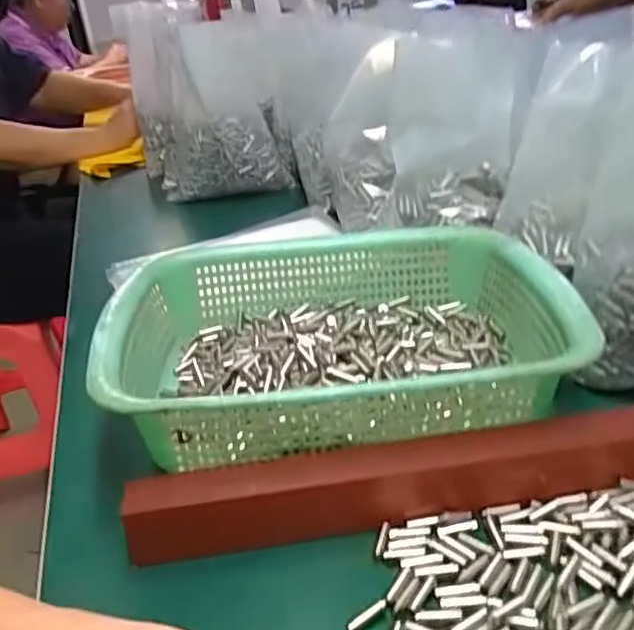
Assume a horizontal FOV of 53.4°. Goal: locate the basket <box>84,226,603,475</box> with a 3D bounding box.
[{"bbox_3d":[0.013,0.012,0.438,0.290,0.078,0.223,-9,29,-2],"label":"basket"}]

